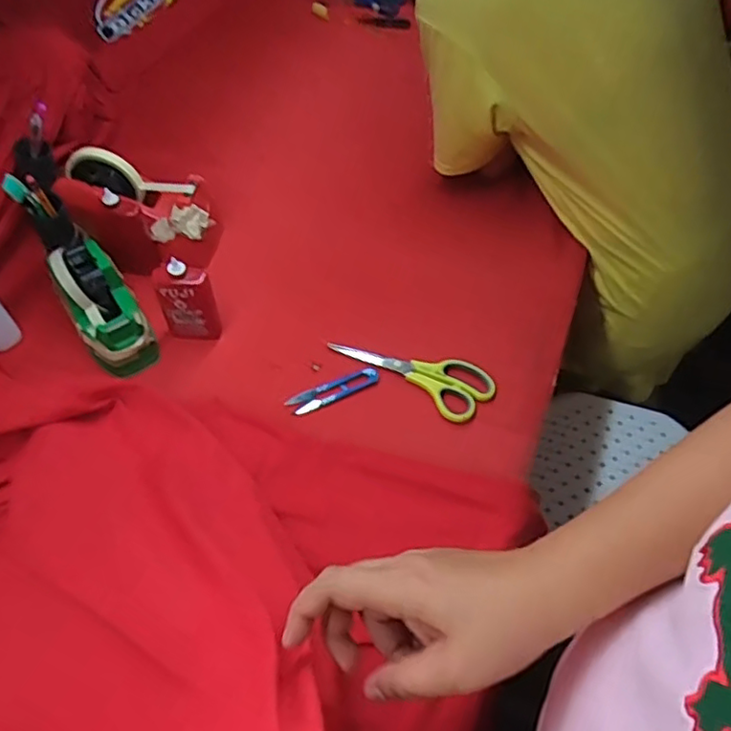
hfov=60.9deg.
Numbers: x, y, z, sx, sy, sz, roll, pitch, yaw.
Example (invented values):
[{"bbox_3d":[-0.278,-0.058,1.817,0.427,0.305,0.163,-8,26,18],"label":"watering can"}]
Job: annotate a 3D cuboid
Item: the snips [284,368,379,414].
[{"bbox_3d":[-0.035,0.027,0.677,0.102,0.005,0.027,-22,56,-13],"label":"snips"}]

